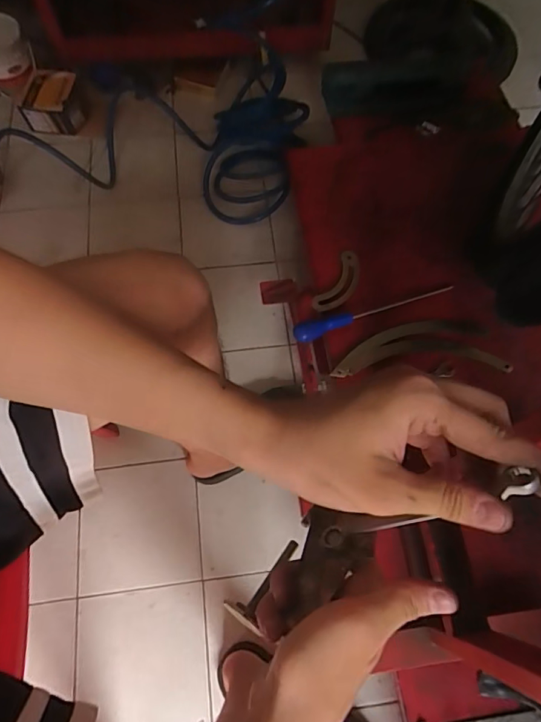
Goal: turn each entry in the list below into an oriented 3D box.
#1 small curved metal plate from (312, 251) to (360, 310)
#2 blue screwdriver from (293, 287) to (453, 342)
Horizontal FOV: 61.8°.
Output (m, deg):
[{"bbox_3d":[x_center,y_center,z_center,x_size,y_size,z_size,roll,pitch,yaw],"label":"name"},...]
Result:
[{"bbox_3d":[0.114,-0.128,0.732,0.045,0.010,0.119,28,69,10],"label":"small curved metal plate"},{"bbox_3d":[0.162,-0.075,0.688,0.263,0.022,0.031,-16,69,-8],"label":"blue screwdriver"}]

